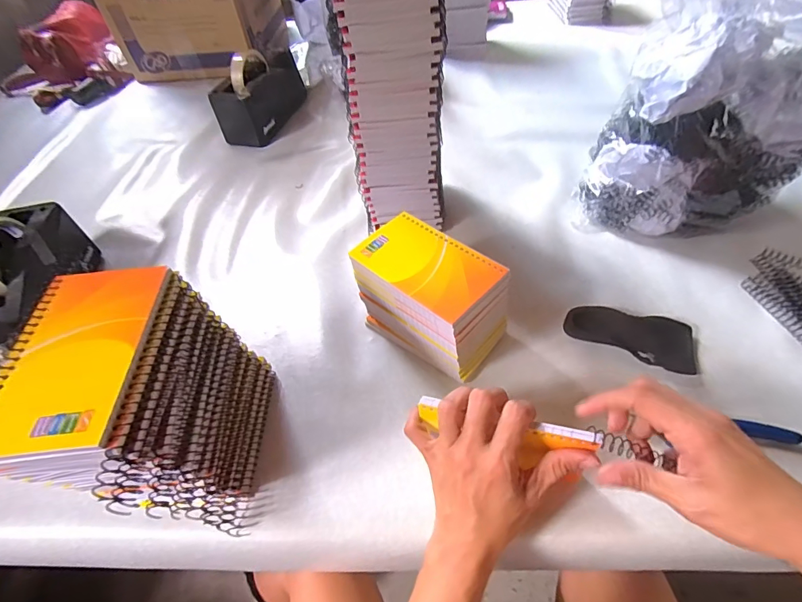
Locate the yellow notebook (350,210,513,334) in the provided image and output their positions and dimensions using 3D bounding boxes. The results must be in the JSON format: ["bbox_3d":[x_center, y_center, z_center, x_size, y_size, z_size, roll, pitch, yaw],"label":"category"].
[{"bbox_3d":[0.022,-0.032,0.388,0.131,0.014,0.083,35,63,29],"label":"yellow notebook"}]

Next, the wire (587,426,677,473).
[{"bbox_3d":[0.163,0.105,0.294,0.067,0.008,0.012,22,54,-7],"label":"wire"}]

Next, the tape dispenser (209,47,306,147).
[{"bbox_3d":[-0.259,-0.385,0.761,0.079,0.108,0.191,7,54,11],"label":"tape dispenser"}]

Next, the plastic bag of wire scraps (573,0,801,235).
[{"bbox_3d":[0.346,-0.204,0.443,0.237,0.277,0.147,4,53,9],"label":"plastic bag of wire scraps"}]

